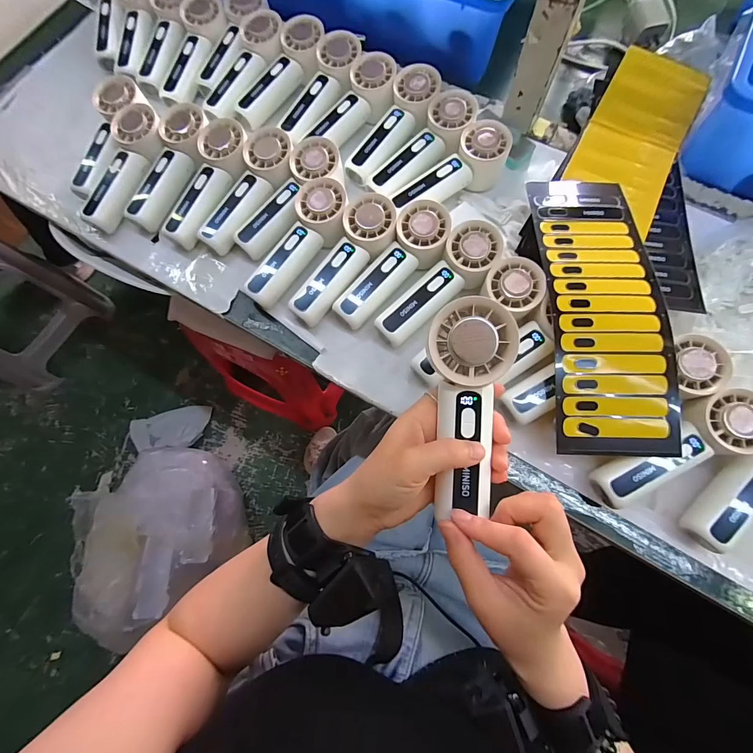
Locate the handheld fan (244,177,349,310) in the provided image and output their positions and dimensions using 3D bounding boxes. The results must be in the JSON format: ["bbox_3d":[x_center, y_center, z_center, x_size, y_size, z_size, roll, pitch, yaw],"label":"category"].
[{"bbox_3d":[-0.085,-0.145,0.407,0.063,0.033,0.153,34,89,10],"label":"handheld fan"}]

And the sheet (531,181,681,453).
[{"bbox_3d":[0.219,-0.078,0.363,0.104,0.033,0.300,1,72,1],"label":"sheet"}]

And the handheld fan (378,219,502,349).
[{"bbox_3d":[0.068,-0.093,0.384,0.055,0.050,0.154,41,77,12],"label":"handheld fan"}]

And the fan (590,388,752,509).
[{"bbox_3d":[0.273,0.062,0.329,0.159,0.026,0.055,-31,74,4],"label":"fan"}]

